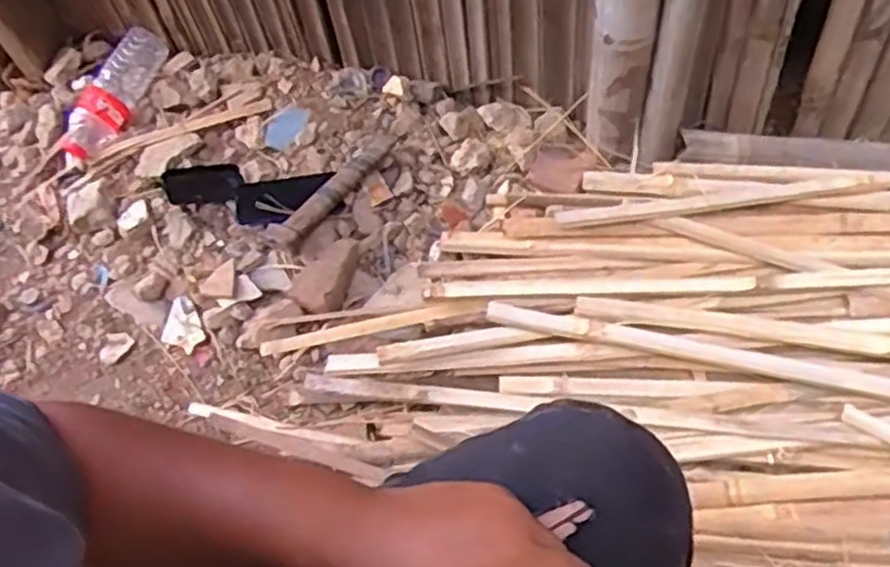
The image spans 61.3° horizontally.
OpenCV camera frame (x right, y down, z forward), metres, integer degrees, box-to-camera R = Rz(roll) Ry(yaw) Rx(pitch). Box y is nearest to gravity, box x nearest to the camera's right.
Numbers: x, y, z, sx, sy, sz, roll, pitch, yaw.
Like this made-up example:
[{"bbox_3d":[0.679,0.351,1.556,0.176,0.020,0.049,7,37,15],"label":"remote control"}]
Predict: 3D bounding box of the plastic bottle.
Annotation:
[{"bbox_3d":[-0.511,-0.293,1.164,0.082,0.054,0.229,24,79,18],"label":"plastic bottle"}]

